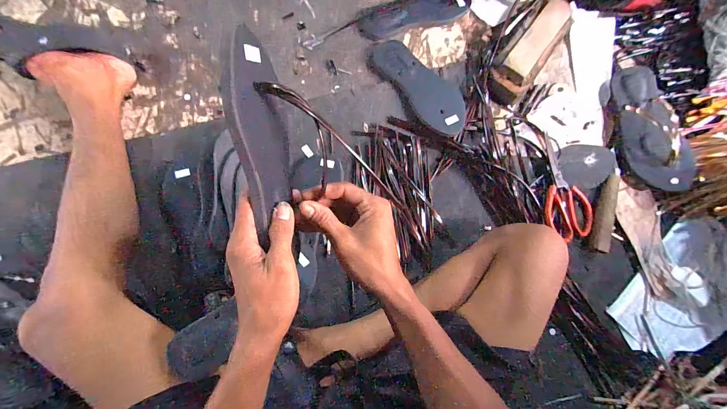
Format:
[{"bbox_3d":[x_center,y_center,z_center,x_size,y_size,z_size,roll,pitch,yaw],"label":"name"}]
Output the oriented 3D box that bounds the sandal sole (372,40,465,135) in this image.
[{"bbox_3d":[0.108,-0.234,0.604,0.085,0.032,0.234,-42,85,-8],"label":"sandal sole"}]

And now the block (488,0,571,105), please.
[{"bbox_3d":[0.322,-0.304,0.611,0.087,0.057,0.229,34,81,3],"label":"block"}]

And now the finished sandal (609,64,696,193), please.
[{"bbox_3d":[0.550,-0.150,0.600,0.049,0.094,0.257,11,69,-44],"label":"finished sandal"}]

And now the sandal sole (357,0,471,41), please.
[{"bbox_3d":[0.103,-0.391,0.627,0.227,0.028,0.064,-17,82,-6],"label":"sandal sole"}]

